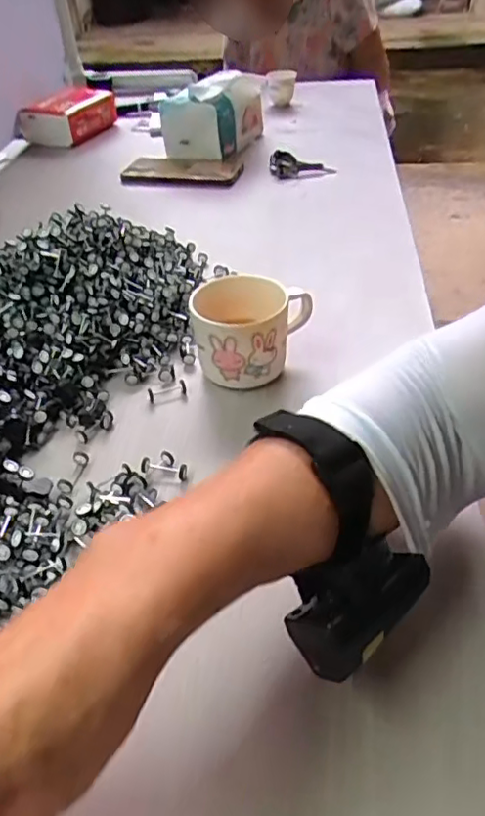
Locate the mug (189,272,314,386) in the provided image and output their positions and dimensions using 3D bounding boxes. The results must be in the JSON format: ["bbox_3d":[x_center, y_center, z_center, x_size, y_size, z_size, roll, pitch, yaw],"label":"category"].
[{"bbox_3d":[0.008,-0.055,0.480,0.091,0.075,0.073,0,41,4],"label":"mug"}]

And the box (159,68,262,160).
[{"bbox_3d":[-0.043,-0.416,0.858,0.097,0.100,0.134,20,46,26],"label":"box"}]

